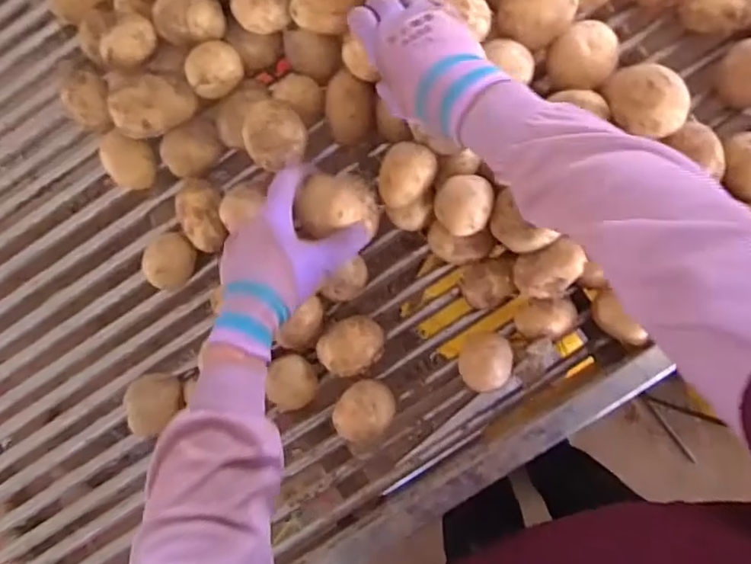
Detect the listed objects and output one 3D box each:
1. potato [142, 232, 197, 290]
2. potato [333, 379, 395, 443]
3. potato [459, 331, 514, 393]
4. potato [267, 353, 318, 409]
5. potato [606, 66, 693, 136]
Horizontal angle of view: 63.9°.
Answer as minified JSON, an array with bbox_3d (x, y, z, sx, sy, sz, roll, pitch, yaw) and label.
[{"bbox_3d":[-0.210,-0.021,0.631,0.058,0.048,0.046,-40,83,5],"label":"potato"},{"bbox_3d":[-0.009,0.123,0.590,0.052,0.048,0.056,0,88,9],"label":"potato"},{"bbox_3d":[0.105,0.075,0.577,0.047,0.042,0.055,15,90,9],"label":"potato"},{"bbox_3d":[-0.080,0.099,0.602,0.041,0.041,0.052,-16,86,8],"label":"potato"},{"bbox_3d":[0.241,-0.160,0.537,0.068,0.050,0.049,31,93,9],"label":"potato"}]

